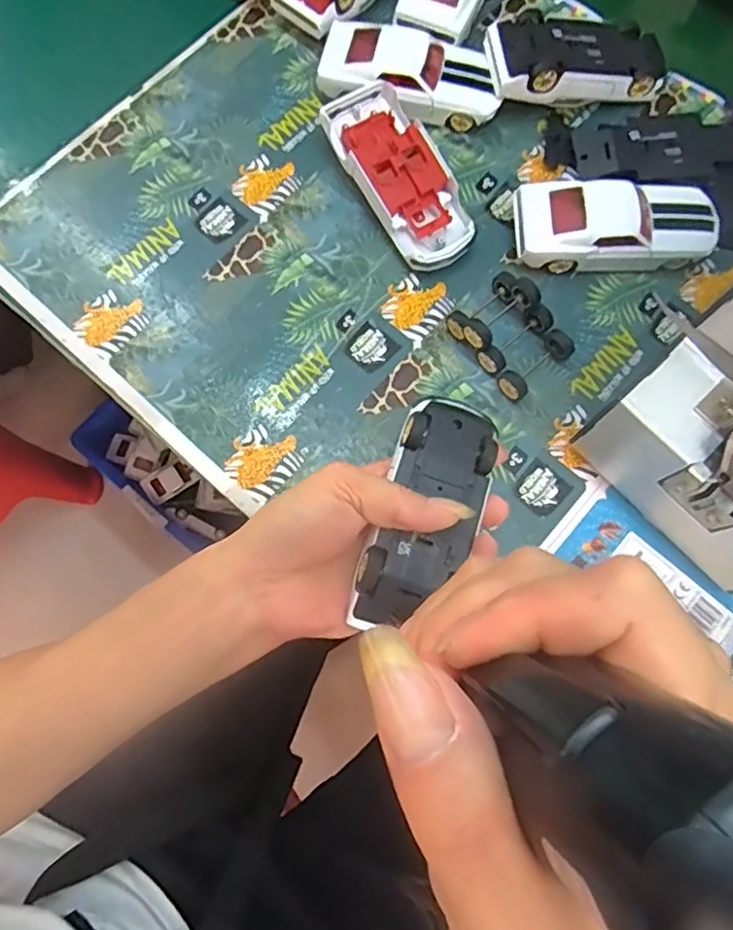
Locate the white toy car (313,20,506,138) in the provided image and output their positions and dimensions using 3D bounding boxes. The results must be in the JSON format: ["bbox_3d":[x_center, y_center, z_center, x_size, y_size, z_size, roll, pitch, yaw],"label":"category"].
[{"bbox_3d":[0.030,-0.277,0.429,0.123,0.035,0.058,6,74,0],"label":"white toy car"}]

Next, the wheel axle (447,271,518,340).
[{"bbox_3d":[0.076,-0.102,0.390,0.050,0.024,0.019,-40,79,-11],"label":"wheel axle"}]

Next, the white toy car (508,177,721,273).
[{"bbox_3d":[0.163,-0.156,0.400,0.130,0.033,0.053,-3,74,-2],"label":"white toy car"}]

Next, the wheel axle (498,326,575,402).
[{"bbox_3d":[0.107,-0.062,0.382,0.053,0.016,0.019,-39,79,-11],"label":"wheel axle"}]

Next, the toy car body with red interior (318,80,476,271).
[{"bbox_3d":[0.022,-0.191,0.408,0.059,0.034,0.127,-25,76,-8],"label":"toy car body with red interior"}]

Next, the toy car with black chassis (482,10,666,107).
[{"bbox_3d":[0.149,-0.284,0.429,0.130,0.042,0.058,-8,75,-4],"label":"toy car with black chassis"}]

